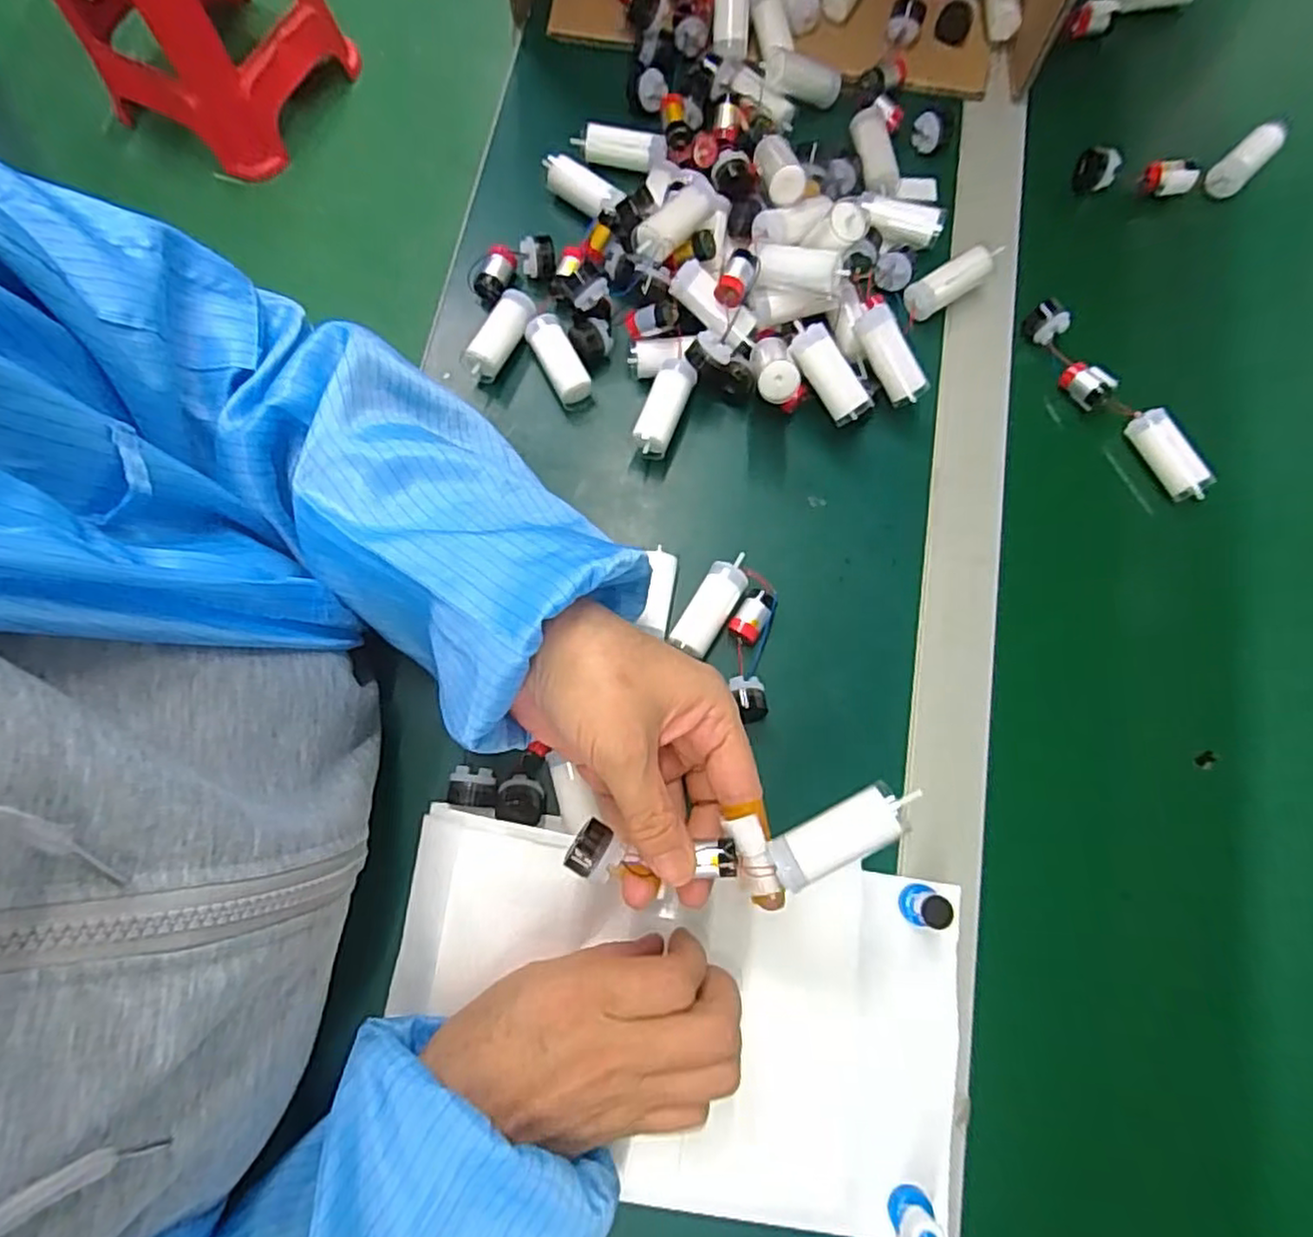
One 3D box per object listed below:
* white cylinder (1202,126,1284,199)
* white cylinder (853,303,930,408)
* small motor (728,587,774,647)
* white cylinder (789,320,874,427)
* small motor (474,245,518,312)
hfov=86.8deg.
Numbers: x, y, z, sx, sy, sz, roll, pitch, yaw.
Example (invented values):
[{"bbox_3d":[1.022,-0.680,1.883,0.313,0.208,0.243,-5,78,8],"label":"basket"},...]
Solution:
[{"bbox_3d":[0.374,-0.290,0.442,0.050,0.022,0.020,-40,80,-10],"label":"white cylinder"},{"bbox_3d":[0.128,-0.142,0.377,0.017,0.017,0.053,-33,100,-8],"label":"white cylinder"},{"bbox_3d":[0.049,-0.001,0.361,0.016,0.013,0.028,27,77,5],"label":"small motor"},{"bbox_3d":[0.090,-0.129,0.365,0.018,0.016,0.056,-37,97,-9],"label":"white cylinder"},{"bbox_3d":[-0.093,-0.196,0.401,0.017,0.014,0.035,26,99,5],"label":"small motor"}]

